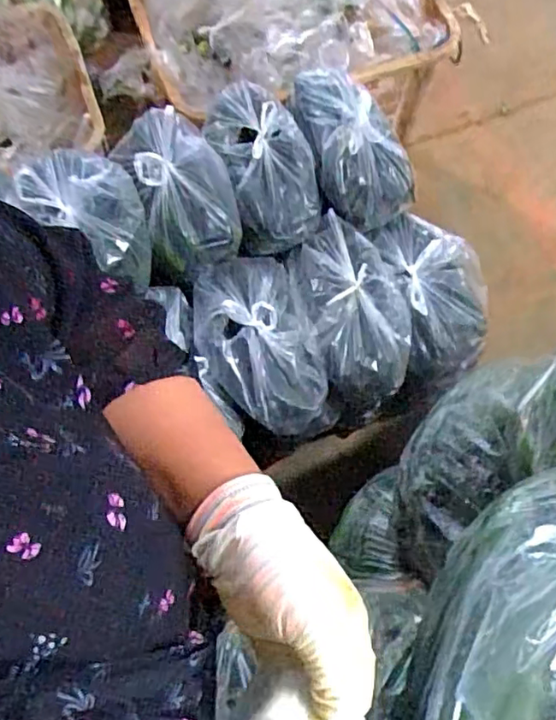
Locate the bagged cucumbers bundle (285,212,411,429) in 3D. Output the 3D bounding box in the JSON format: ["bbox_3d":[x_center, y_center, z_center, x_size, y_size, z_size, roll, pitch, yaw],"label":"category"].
[{"bbox_3d":[0.139,-0.079,1.104,0.182,0.169,0.370,-12,85,-5],"label":"bagged cucumbers bundle"}]

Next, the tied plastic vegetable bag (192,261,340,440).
[{"bbox_3d":[-0.037,-0.026,1.048,0.201,0.125,0.332,-17,71,-7],"label":"tied plastic vegetable bag"}]

